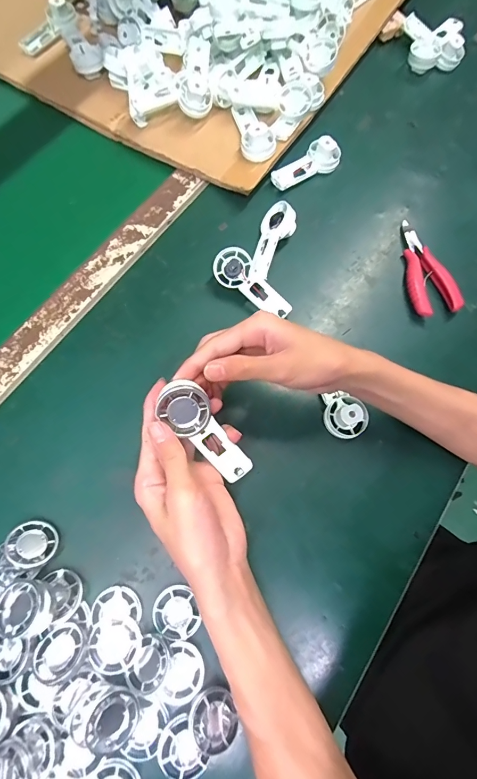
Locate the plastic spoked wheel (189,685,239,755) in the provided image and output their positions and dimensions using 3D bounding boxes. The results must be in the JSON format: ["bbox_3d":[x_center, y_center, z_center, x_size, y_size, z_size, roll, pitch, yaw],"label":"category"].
[{"bbox_3d":[-0.018,0.246,0.284,0.033,0.005,0.037,-20,73,-8],"label":"plastic spoked wheel"}]

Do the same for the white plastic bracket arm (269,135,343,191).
[{"bbox_3d":[0.083,-0.273,0.462,0.091,0.026,0.036,-37,76,-13],"label":"white plastic bracket arm"}]

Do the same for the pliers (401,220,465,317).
[{"bbox_3d":[0.201,-0.135,0.430,0.048,0.017,0.120,-16,72,-7],"label":"pliers"}]

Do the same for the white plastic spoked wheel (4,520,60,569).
[{"bbox_3d":[-0.173,0.130,0.323,0.039,0.006,0.037,19,46,-21],"label":"white plastic spoked wheel"}]

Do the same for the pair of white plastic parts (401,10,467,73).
[{"bbox_3d":[0.271,-0.478,0.534,0.073,0.036,0.078,0,71,-1],"label":"pair of white plastic parts"}]

